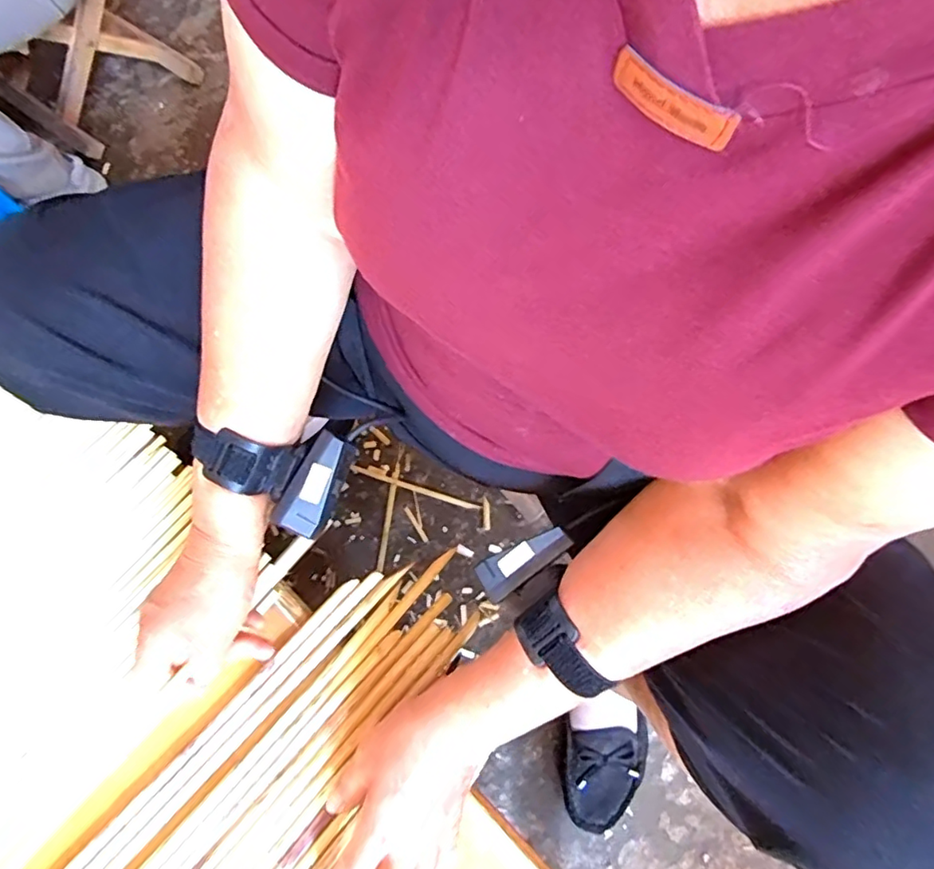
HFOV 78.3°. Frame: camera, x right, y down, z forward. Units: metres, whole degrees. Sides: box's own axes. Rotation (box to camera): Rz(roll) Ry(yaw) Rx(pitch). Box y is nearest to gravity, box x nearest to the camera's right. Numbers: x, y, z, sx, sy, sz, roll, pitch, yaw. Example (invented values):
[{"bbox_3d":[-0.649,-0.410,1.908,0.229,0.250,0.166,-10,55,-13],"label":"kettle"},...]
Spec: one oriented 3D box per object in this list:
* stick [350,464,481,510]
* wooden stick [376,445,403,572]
[{"bbox_3d":[-0.071,0.072,0.772,0.179,0.010,0.012,16,68,7],"label":"stick"},{"bbox_3d":[-0.101,0.094,0.752,0.011,0.010,0.167,7,67,3],"label":"wooden stick"}]

